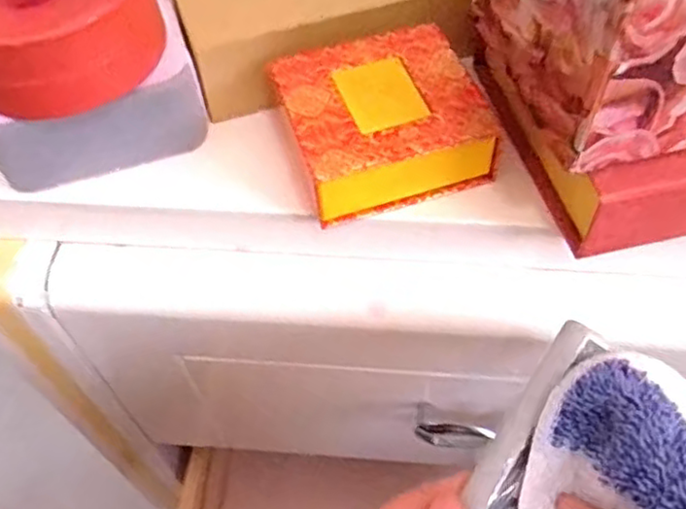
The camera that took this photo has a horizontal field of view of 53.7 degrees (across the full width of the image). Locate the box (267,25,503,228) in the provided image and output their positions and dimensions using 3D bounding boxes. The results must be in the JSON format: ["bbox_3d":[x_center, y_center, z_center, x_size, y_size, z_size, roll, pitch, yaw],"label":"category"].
[{"bbox_3d":[0.017,-0.054,0.288,0.078,0.033,0.078,-16,57,-10],"label":"box"}]

